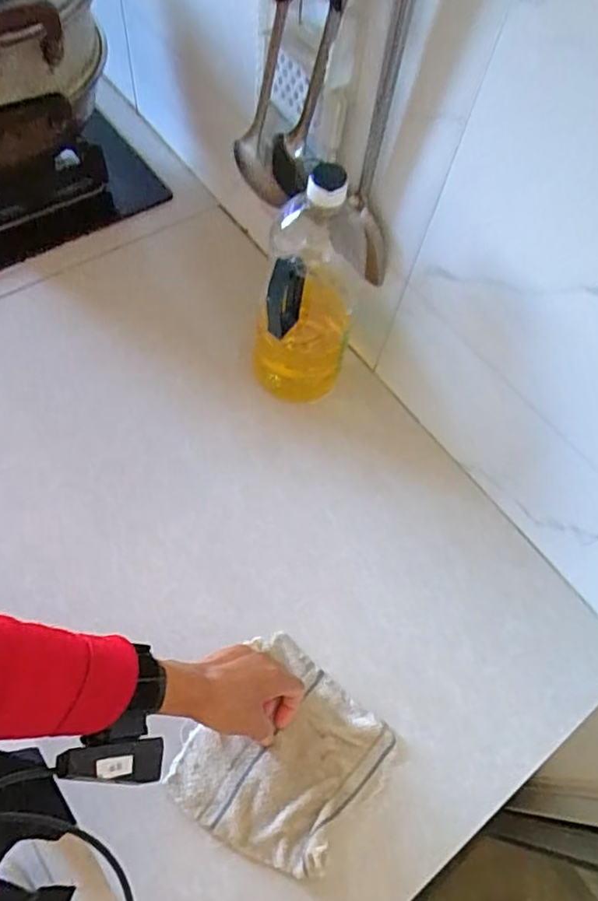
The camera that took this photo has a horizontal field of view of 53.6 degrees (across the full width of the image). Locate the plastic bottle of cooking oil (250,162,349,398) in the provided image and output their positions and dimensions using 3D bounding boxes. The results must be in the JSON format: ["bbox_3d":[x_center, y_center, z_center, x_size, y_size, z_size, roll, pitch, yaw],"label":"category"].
[{"bbox_3d":[0.005,-0.164,0.631,0.102,0.278,0.105,-2,64,-4],"label":"plastic bottle of cooking oil"}]

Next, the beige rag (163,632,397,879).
[{"bbox_3d":[-0.013,0.283,0.540,0.157,0.025,0.167,37,67,14],"label":"beige rag"}]

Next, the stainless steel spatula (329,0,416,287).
[{"bbox_3d":[0.076,-0.273,0.519,0.051,0.319,0.068,5,64,-1],"label":"stainless steel spatula"}]

